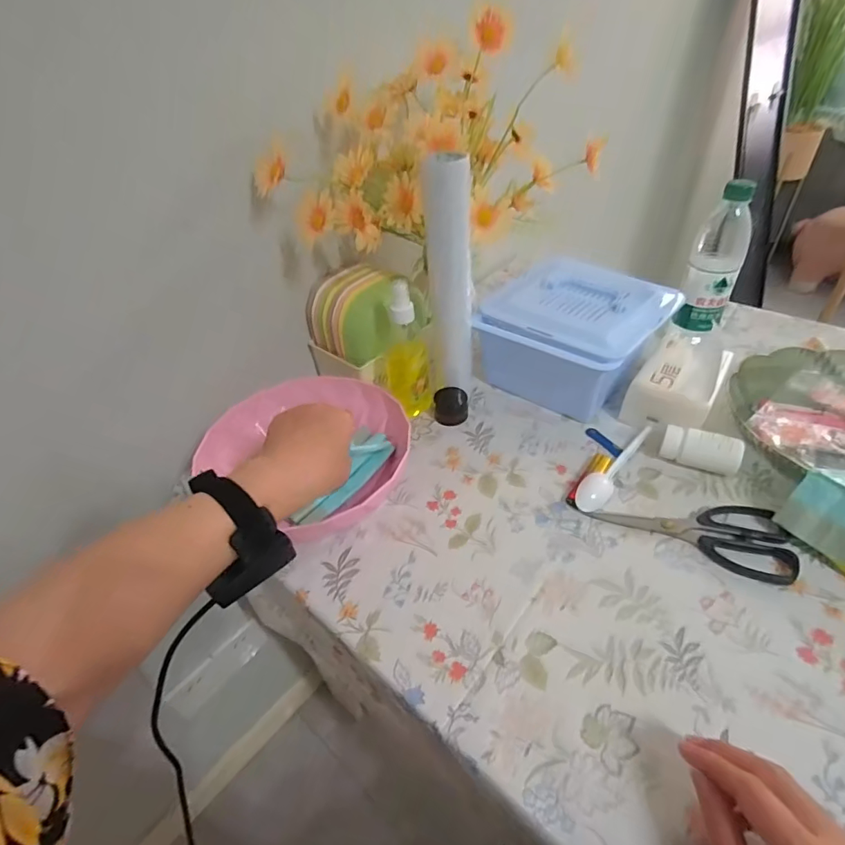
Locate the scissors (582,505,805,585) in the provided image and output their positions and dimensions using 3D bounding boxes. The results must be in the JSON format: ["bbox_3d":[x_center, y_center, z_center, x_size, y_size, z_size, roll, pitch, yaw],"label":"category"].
[{"bbox_3d":[0.267,0.104,0.481,0.184,0.011,0.076,12,44,19],"label":"scissors"}]

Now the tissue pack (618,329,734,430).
[{"bbox_3d":[0.322,-0.048,0.594,0.088,0.078,0.124,28,51,32],"label":"tissue pack"}]

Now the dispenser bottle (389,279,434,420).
[{"bbox_3d":[-0.018,-0.085,0.600,0.054,0.184,0.038,-6,41,0],"label":"dispenser bottle"}]

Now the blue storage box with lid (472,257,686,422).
[{"bbox_3d":[0.194,-0.106,0.645,0.200,0.117,0.172,25,50,30],"label":"blue storage box with lid"}]

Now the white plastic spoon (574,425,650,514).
[{"bbox_3d":[0.222,0.047,0.544,0.029,0.019,0.155,28,52,32],"label":"white plastic spoon"}]

